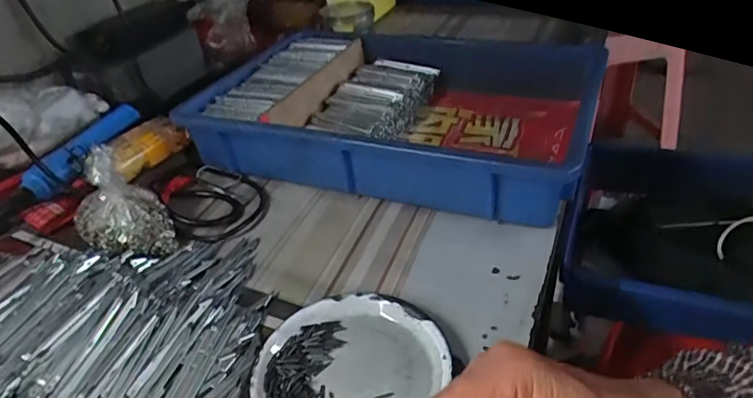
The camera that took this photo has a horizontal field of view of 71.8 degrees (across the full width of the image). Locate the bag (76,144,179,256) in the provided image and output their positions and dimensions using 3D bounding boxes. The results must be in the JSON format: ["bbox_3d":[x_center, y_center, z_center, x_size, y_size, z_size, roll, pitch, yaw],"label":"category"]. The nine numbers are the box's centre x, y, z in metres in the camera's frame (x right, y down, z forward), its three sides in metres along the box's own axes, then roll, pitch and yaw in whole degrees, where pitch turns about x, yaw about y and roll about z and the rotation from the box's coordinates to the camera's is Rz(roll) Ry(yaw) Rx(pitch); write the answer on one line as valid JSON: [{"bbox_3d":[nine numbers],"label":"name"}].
[{"bbox_3d":[-0.249,0.004,0.498,0.076,0.087,0.101,-28,40,-28],"label":"bag"}]

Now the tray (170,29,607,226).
[{"bbox_3d":[0.031,-0.115,0.635,0.415,0.086,0.344,12,39,24],"label":"tray"}]

